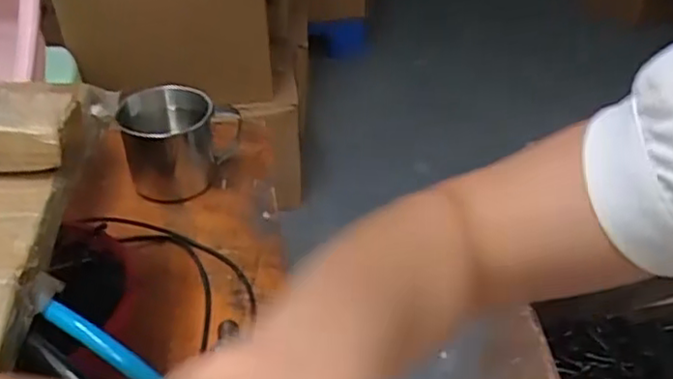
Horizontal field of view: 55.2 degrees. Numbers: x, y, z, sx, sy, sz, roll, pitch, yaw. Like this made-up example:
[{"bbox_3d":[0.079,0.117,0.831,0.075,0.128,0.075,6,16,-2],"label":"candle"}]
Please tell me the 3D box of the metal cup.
[{"bbox_3d":[-0.127,-0.042,0.525,0.081,0.068,0.081,-1,37,1],"label":"metal cup"}]

